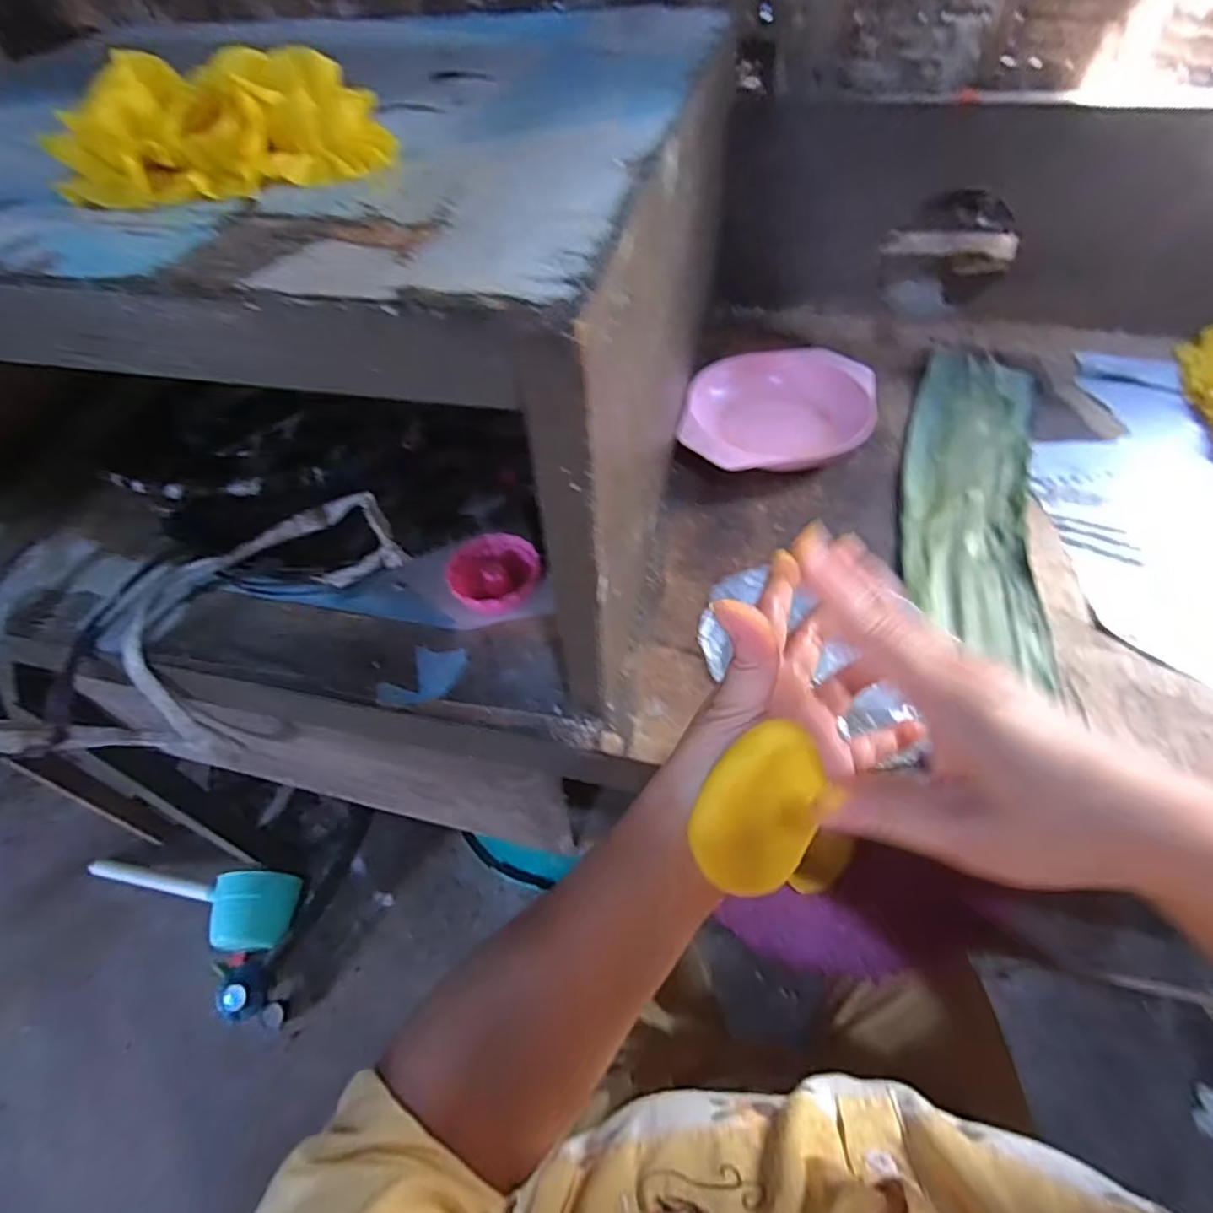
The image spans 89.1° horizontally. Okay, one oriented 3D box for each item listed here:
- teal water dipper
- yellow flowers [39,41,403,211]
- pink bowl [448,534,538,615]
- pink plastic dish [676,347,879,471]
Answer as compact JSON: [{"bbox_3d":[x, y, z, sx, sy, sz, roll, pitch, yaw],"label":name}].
[{"bbox_3d":[-0.680,0.469,0.976,0.382,0.119,0.121,2,51,5],"label":"teal water dipper"},{"bbox_3d":[-0.168,-0.214,0.273,0.136,0.035,0.084,-9,51,-4],"label":"yellow flowers"},{"bbox_3d":[-0.076,-0.022,0.426,0.059,0.023,0.073,-9,51,-4],"label":"pink bowl"},{"bbox_3d":[0.140,-0.163,0.519,0.166,0.032,0.133,-11,51,-5],"label":"pink plastic dish"}]

